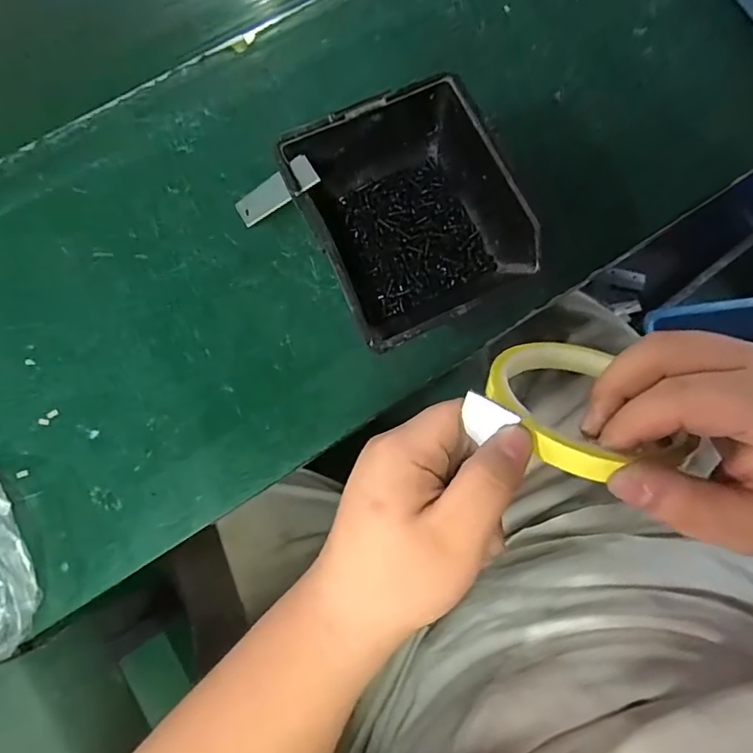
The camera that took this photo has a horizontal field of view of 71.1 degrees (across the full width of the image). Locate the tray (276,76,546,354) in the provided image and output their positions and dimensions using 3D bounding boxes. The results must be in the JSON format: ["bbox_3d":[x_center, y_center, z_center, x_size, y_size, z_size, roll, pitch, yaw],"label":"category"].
[{"bbox_3d":[0.021,-0.096,0.320,0.121,0.063,0.134,-27,78,-7],"label":"tray"}]

